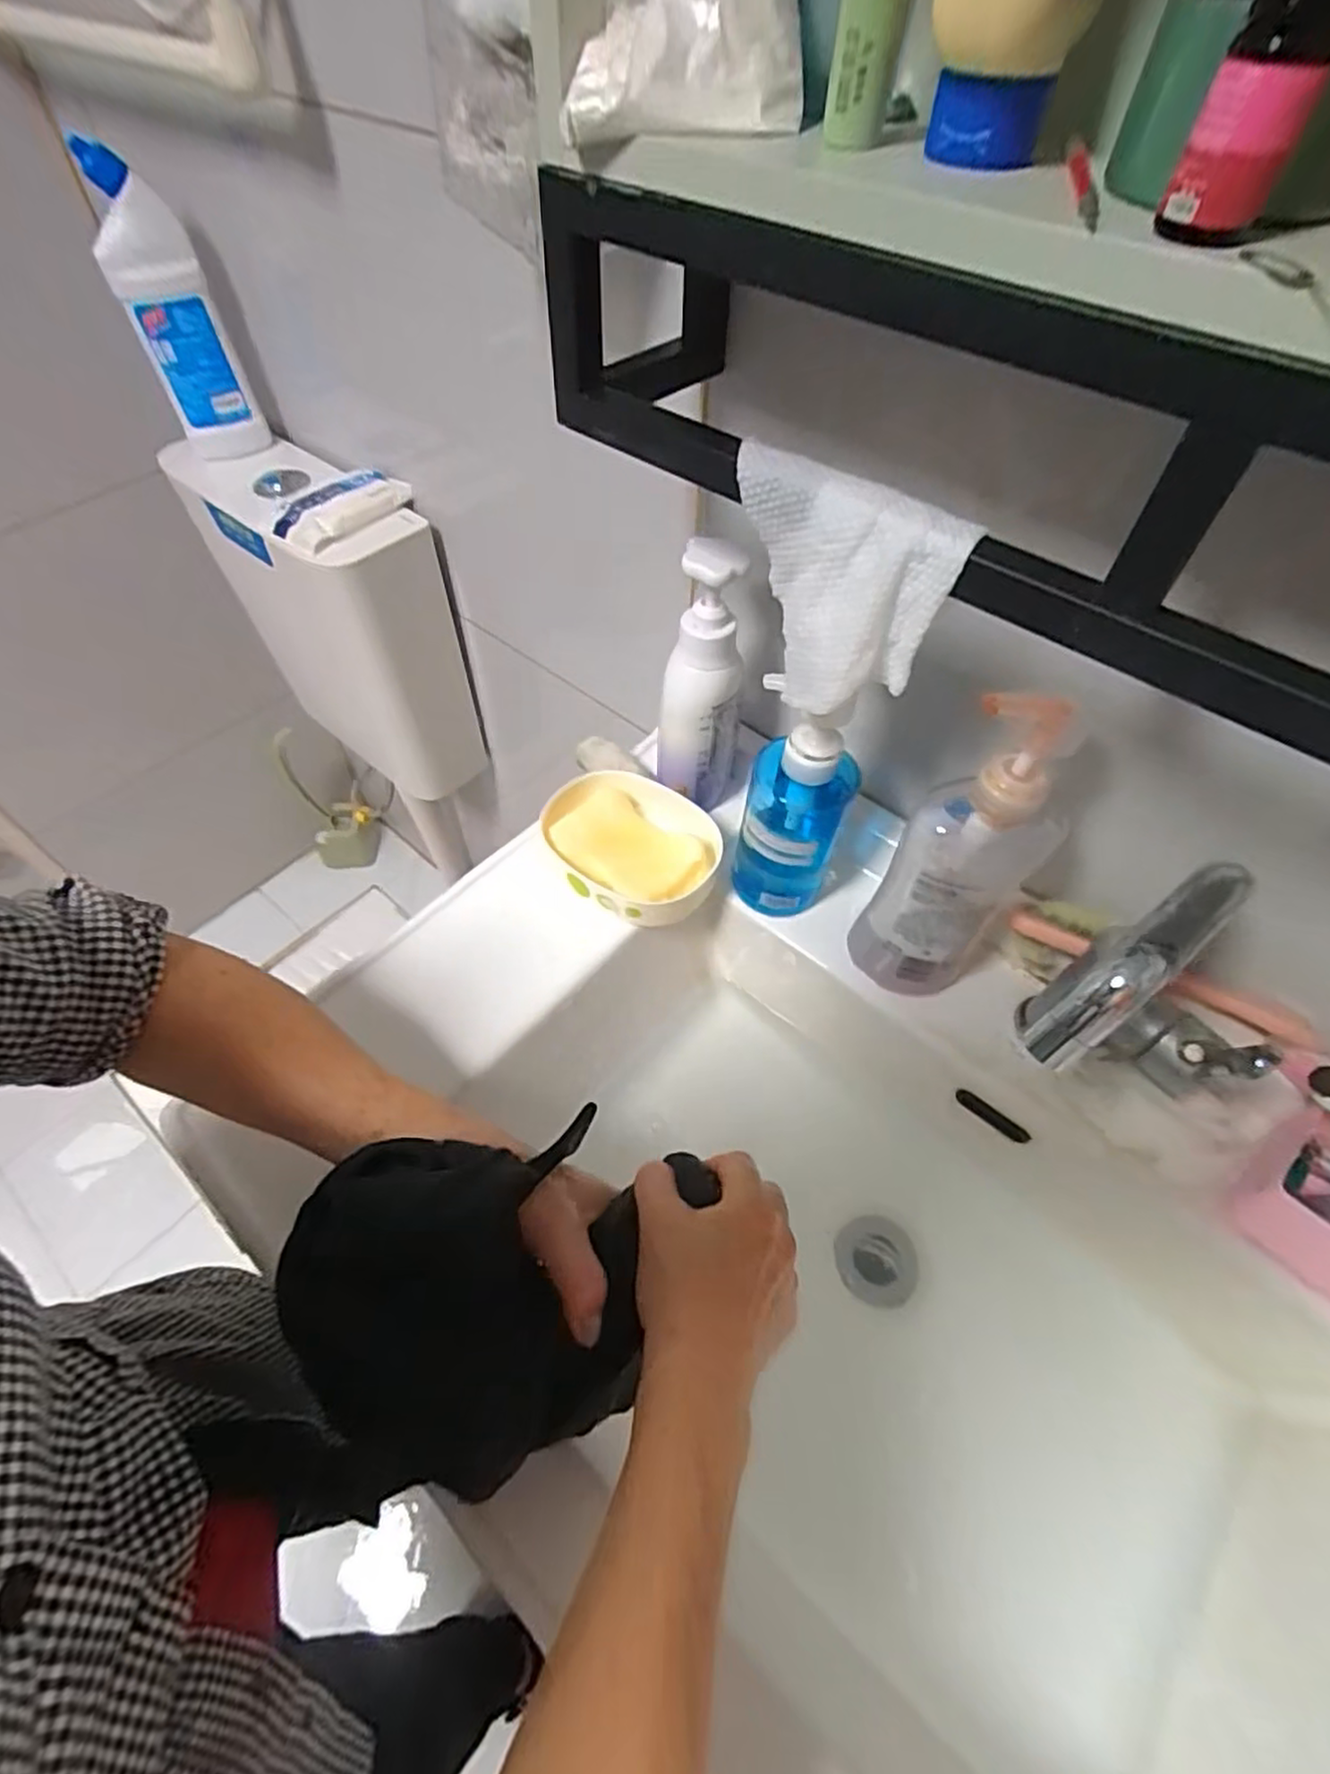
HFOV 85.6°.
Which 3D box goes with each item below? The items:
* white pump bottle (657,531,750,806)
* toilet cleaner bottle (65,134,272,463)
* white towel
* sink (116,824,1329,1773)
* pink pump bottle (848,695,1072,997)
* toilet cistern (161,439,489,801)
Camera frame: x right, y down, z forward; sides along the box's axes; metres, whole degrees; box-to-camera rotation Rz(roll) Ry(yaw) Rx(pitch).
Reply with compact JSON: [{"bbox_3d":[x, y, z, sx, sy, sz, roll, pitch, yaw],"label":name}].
[{"bbox_3d":[0.030,-0.140,0.523,0.061,0.218,0.068,12,56,6],"label":"white pump bottle"},{"bbox_3d":[-0.482,-0.558,0.714,0.083,0.233,0.052,-15,58,-12],"label":"toilet cleaner bottle"},{"bbox_3d":[0.074,-0.140,0.338,0.043,0.090,0.115,-34,63,-22],"label":"white towel"},{"bbox_3d":[0.116,0.253,0.441,0.754,0.176,0.403,40,63,22],"label":"sink"},{"bbox_3d":[0.183,-0.017,0.432,0.072,0.226,0.082,40,63,22],"label":"pink pump bottle"},{"bbox_3d":[-0.403,-0.325,0.897,0.320,0.363,0.133,34,61,19],"label":"toilet cistern"}]

